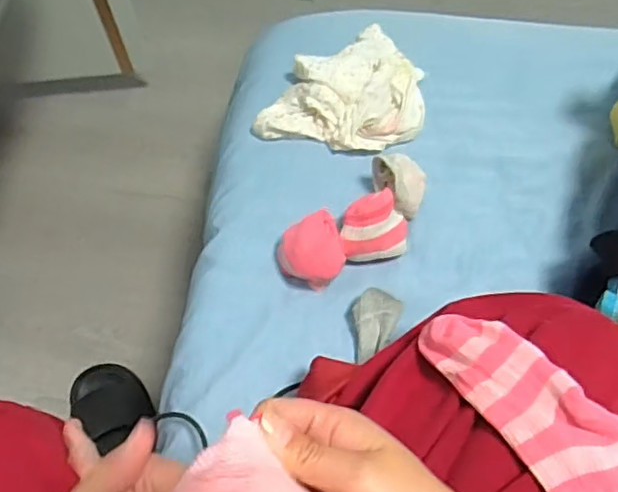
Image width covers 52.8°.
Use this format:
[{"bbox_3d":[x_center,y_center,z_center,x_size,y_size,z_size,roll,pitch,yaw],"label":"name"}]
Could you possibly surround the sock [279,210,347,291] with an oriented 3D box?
[{"bbox_3d":[0.005,0.009,0.620,0.058,0.054,0.063,-21,65,-9],"label":"sock"}]

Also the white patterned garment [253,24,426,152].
[{"bbox_3d":[0.038,-0.190,0.727,0.184,0.039,0.164,2,64,1],"label":"white patterned garment"}]

